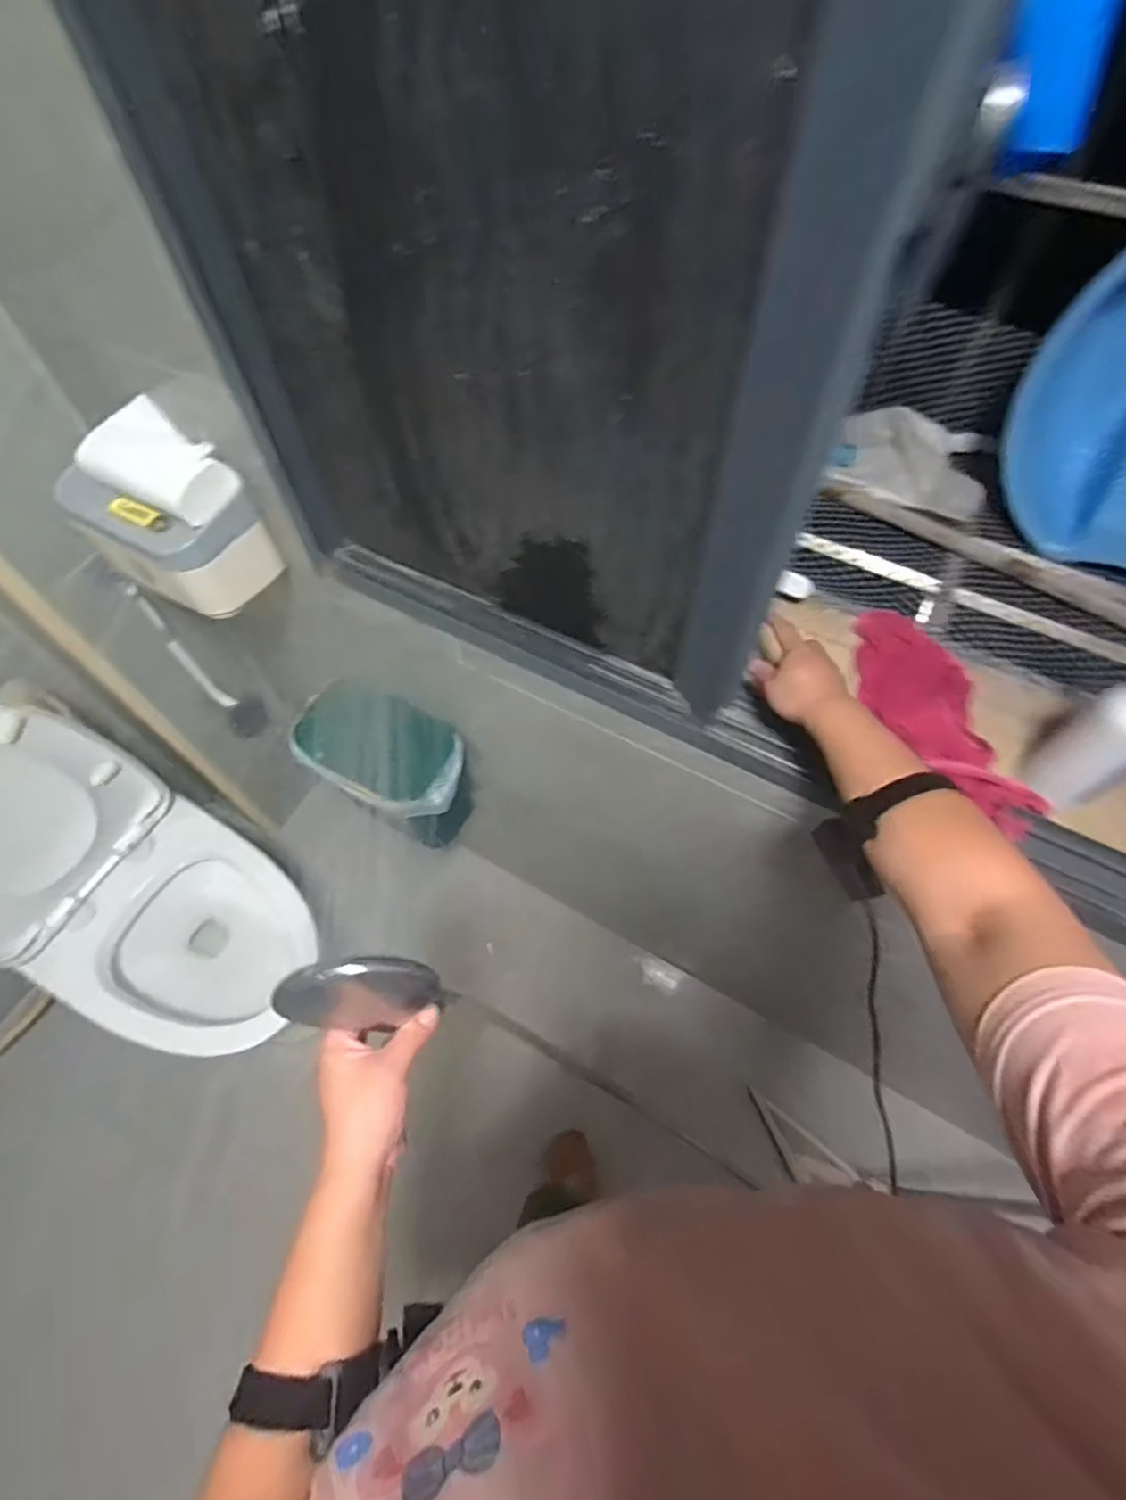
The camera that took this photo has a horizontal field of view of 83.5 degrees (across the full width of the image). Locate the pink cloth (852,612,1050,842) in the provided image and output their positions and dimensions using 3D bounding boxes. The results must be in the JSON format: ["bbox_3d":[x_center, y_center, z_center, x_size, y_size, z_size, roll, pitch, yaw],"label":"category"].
[{"bbox_3d":[0.431,-0.043,0.734,0.151,0.063,0.329,1,60,1],"label":"pink cloth"}]

